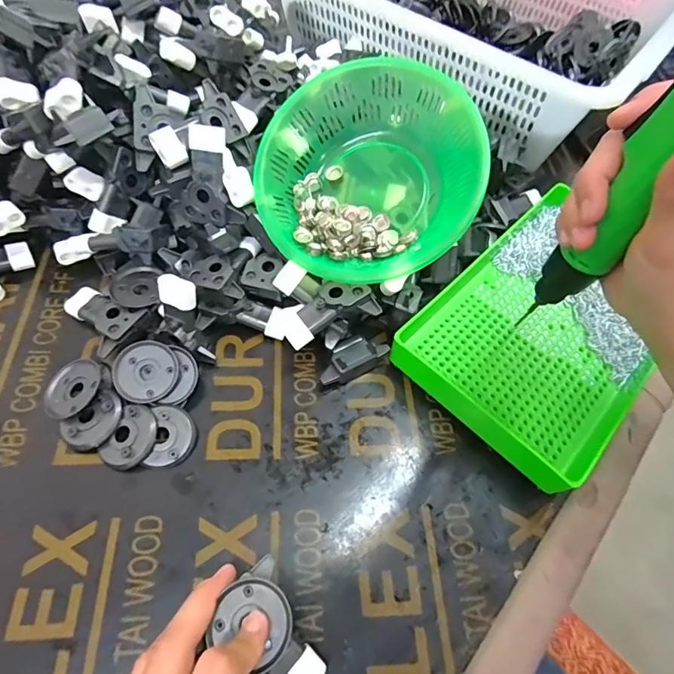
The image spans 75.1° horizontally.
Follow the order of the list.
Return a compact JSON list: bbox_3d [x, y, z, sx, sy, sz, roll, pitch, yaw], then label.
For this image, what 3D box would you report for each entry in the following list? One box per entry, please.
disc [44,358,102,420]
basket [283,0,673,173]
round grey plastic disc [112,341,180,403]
[{"bbox_3d":[-0.179,0.035,0.299,0.039,0.009,0.039,-5,63,9],"label":"disc"},{"bbox_3d":[0.148,-0.366,0.486,0.385,0.107,0.295,35,64,14],"label":"basket"},{"bbox_3d":[-0.133,0.024,0.307,0.041,0.011,0.042,1,67,-3],"label":"round grey plastic disc"}]

